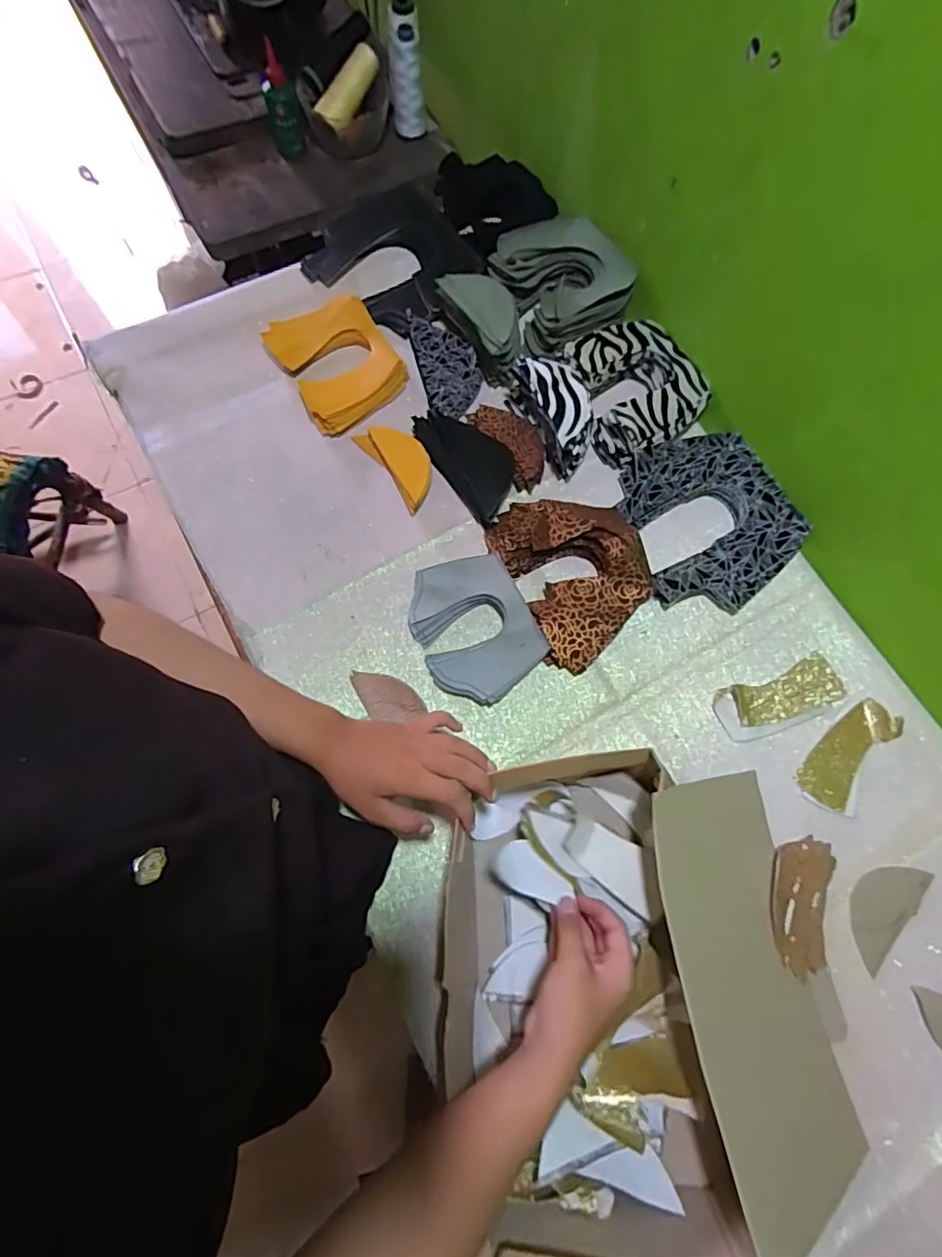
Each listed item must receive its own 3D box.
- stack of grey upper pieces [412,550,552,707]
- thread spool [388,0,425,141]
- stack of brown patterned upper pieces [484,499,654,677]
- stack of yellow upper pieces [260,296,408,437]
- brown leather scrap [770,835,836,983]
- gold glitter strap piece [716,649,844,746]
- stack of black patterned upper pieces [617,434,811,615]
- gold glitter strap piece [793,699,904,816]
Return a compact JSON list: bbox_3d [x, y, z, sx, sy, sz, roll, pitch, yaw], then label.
[{"bbox_3d":[0.002,-0.001,0.578,0.114,0.029,0.149,-25,75,-9],"label":"stack of grey upper pieces"},{"bbox_3d":[-0.087,-0.750,0.748,0.044,0.137,0.041,-4,44,-3],"label":"thread spool"},{"bbox_3d":[0.112,-0.062,0.592,0.132,0.051,0.185,-24,75,-9],"label":"stack of brown patterned upper pieces"},{"bbox_3d":[-0.158,-0.319,0.669,0.125,0.033,0.159,-31,76,-11],"label":"stack of yellow upper pieces"},{"bbox_3d":[0.307,0.255,0.517,0.063,0.016,0.117,17,73,3],"label":"brown leather scrap"},{"bbox_3d":[0.323,0.074,0.578,0.134,0.005,0.058,-19,75,-8],"label":"gold glitter strap piece"},{"bbox_3d":[0.262,-0.118,0.621,0.175,0.038,0.192,-19,74,-7],"label":"stack of black patterned upper pieces"},{"bbox_3d":[0.382,0.127,0.561,0.060,0.013,0.122,41,76,10],"label":"gold glitter strap piece"}]

